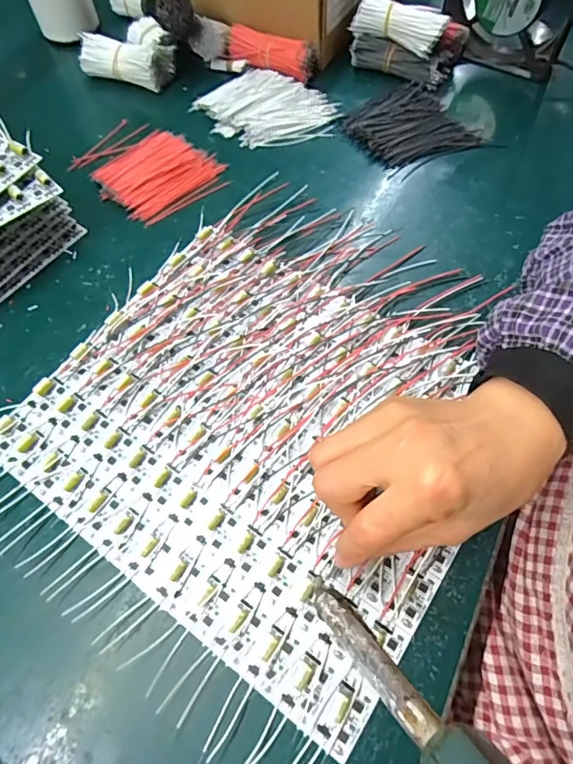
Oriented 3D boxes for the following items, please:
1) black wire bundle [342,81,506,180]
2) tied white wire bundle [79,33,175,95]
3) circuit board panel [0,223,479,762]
[{"bbox_3d":[0.120,-0.243,0.452,0.103,0.014,0.110,-28,65,-12],"label":"black wire bundle"},{"bbox_3d":[-0.168,-0.339,0.495,0.100,0.033,0.040,12,64,8],"label":"tied white wire bundle"},{"bbox_3d":[-0.017,0.024,0.318,0.282,0.010,0.247,32,68,17],"label":"circuit board panel"}]

